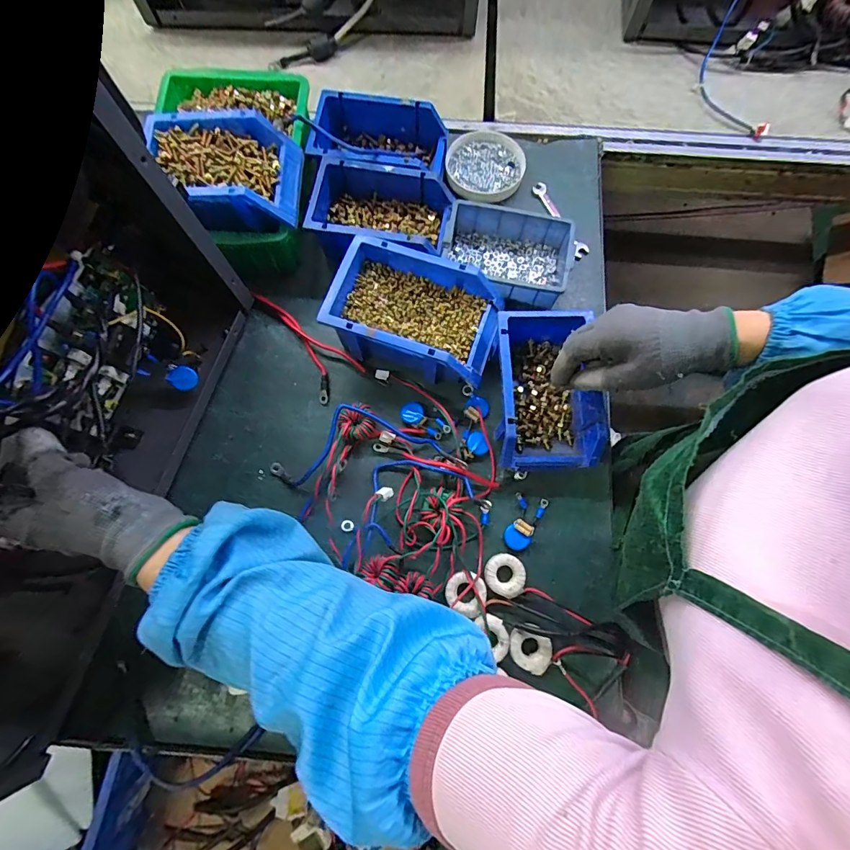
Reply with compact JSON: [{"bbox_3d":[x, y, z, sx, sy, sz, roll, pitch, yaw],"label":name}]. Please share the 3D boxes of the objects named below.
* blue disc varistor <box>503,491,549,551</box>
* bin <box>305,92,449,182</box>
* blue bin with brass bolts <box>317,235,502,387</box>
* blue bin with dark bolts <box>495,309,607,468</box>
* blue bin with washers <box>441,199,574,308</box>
[{"bbox_3d":[0.106,0.104,0.459,0.032,0.012,0.059,21,76,5],"label":"blue disc varistor"},{"bbox_3d":[-0.060,-0.345,0.551,0.164,0.087,0.104,12,75,3],"label":"bin"},{"bbox_3d":[-0.012,-0.121,0.486,0.181,0.077,0.113,19,76,5],"label":"blue bin with brass bolts"},{"bbox_3d":[0.127,-0.035,0.461,0.096,0.067,0.157,-1,75,0],"label":"blue bin with dark bolts"},{"bbox_3d":[0.097,-0.203,0.518,0.147,0.046,0.103,12,75,3],"label":"blue bin with washers"}]

